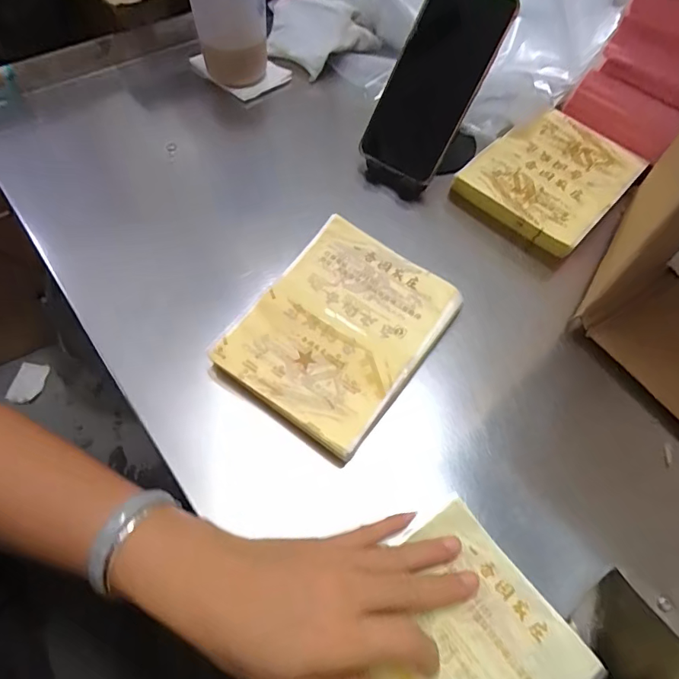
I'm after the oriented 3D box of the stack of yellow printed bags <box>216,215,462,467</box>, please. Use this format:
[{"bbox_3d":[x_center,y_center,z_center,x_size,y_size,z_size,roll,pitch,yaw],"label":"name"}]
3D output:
[{"bbox_3d":[0.001,-0.007,0.368,0.126,0.030,0.162,33,63,15],"label":"stack of yellow printed bags"}]

